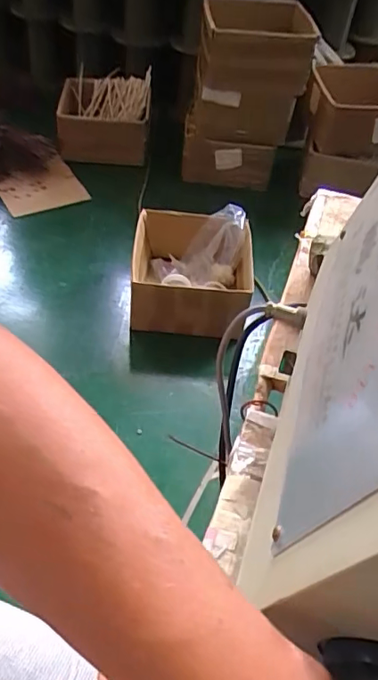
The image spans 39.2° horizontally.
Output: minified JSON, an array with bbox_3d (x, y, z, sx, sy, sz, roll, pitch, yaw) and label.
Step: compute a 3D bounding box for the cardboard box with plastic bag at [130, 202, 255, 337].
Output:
[{"bbox_3d":[0.004,-0.199,1.472,0.332,0.217,0.346,7,48,0],"label":"cardboard box with plastic bag"}]

